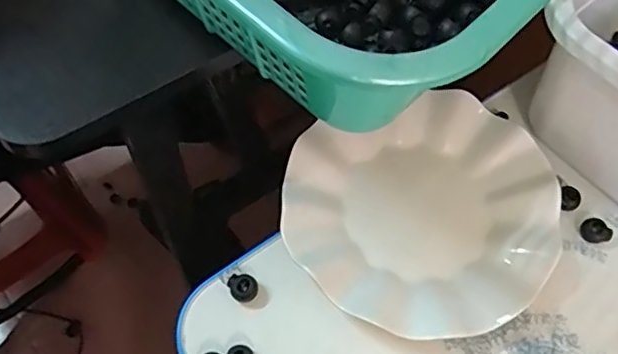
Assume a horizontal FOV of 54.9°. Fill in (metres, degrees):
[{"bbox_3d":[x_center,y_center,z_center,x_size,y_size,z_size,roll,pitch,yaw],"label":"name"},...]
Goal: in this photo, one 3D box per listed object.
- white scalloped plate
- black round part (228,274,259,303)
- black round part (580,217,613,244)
[{"bbox_3d":[0.079,0.023,0.405,0.181,0.033,0.163,-15,64,-10],"label":"white scalloped plate"},{"bbox_3d":[-0.042,0.072,0.386,0.017,0.013,0.017,1,62,-2],"label":"black round part"},{"bbox_3d":[0.200,0.038,0.415,0.016,0.008,0.019,-26,66,-15],"label":"black round part"}]

